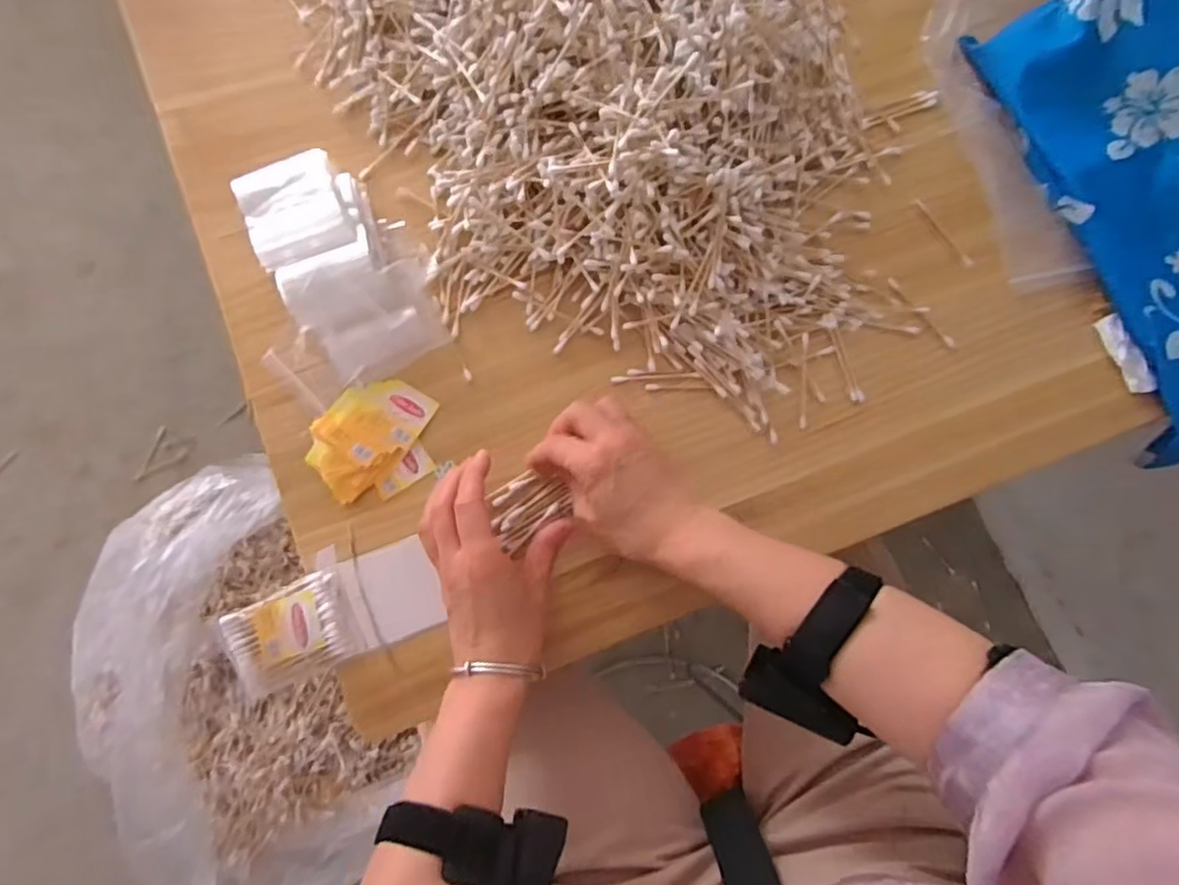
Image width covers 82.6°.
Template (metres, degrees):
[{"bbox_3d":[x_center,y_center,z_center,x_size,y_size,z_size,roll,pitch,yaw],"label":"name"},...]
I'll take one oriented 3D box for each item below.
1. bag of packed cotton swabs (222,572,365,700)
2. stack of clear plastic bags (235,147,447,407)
[{"bbox_3d":[-0.194,0.124,0.437,0.075,0.015,0.057,-23,81,-7],"label":"bag of packed cotton swabs"},{"bbox_3d":[-0.188,-0.119,0.471,0.117,0.030,0.161,-30,82,-8],"label":"stack of clear plastic bags"}]

